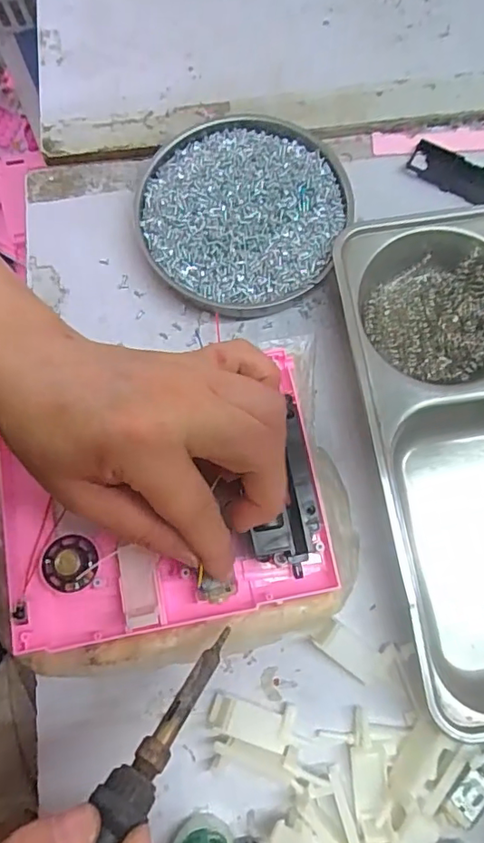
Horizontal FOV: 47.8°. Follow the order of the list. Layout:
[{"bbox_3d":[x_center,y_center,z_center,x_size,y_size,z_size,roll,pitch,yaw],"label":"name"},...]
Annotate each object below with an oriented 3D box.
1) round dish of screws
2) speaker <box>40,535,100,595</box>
[{"bbox_3d":[0.001,-0.138,0.354,0.128,0.022,0.140,0,76,2],"label":"round dish of screws"},{"bbox_3d":[-0.088,0.072,0.278,0.028,0.007,0.028,-14,76,-2],"label":"speaker"}]

